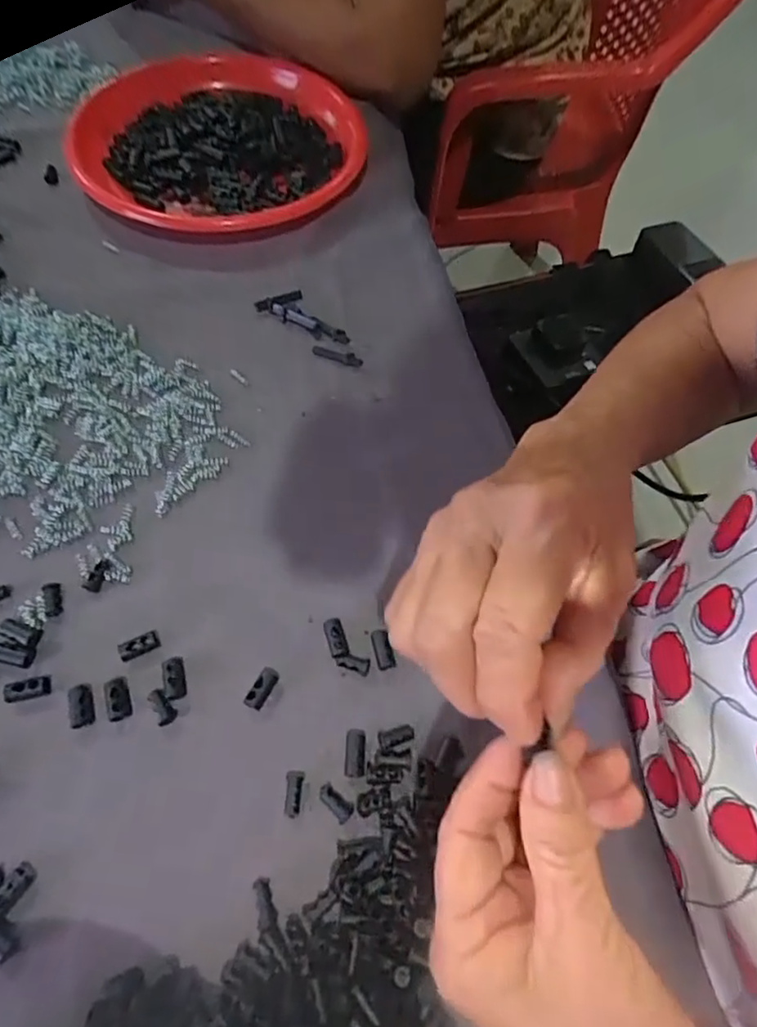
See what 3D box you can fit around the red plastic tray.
[{"bbox_3d":[-0.131,-0.293,0.486,0.226,0.040,0.205,6,60,-1],"label":"red plastic tray"}]

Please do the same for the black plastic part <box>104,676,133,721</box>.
[{"bbox_3d":[-0.124,0.087,0.290,0.011,0.006,0.020,-19,64,-14],"label":"black plastic part"}]

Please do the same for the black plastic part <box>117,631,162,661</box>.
[{"bbox_3d":[-0.118,0.065,0.301,0.019,0.005,0.010,-22,65,-16],"label":"black plastic part"}]

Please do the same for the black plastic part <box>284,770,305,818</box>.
[{"bbox_3d":[-0.039,0.127,0.277,0.008,0.008,0.020,4,61,-2],"label":"black plastic part"}]

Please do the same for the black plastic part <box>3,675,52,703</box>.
[{"bbox_3d":[-0.167,0.083,0.288,0.020,0.005,0.010,-10,62,-10],"label":"black plastic part"}]

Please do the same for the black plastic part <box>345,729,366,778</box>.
[{"bbox_3d":[-0.011,0.111,0.284,0.009,0.006,0.022,3,61,-2],"label":"black plastic part"}]

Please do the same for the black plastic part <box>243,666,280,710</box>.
[{"bbox_3d":[-0.056,0.085,0.297,0.009,0.010,0.021,23,62,9],"label":"black plastic part"}]

